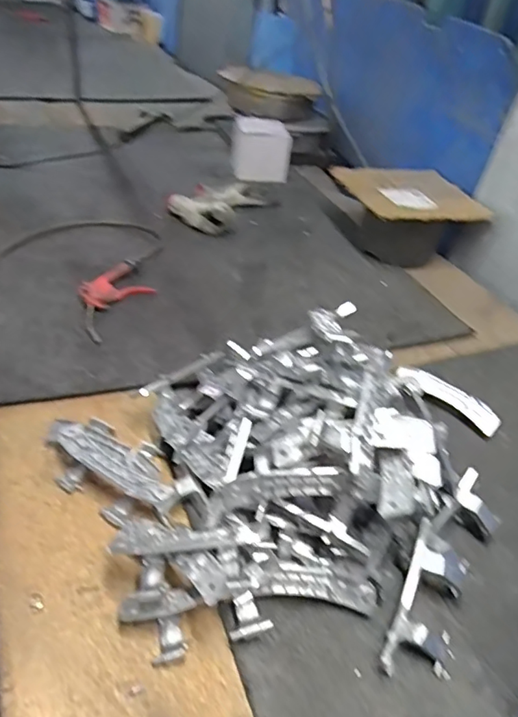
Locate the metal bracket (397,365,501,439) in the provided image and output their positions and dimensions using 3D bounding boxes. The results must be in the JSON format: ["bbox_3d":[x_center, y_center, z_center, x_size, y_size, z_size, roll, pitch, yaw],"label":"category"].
[{"bbox_3d":[0.278,0.059,0.765,0.153,0.031,0.041,28,44,24],"label":"metal bracket"}]

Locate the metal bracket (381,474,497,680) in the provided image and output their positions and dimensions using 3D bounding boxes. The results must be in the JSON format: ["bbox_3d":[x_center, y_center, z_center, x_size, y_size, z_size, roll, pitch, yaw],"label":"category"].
[{"bbox_3d":[0.198,0.222,0.549,0.073,0.053,0.243,26,43,21],"label":"metal bracket"}]

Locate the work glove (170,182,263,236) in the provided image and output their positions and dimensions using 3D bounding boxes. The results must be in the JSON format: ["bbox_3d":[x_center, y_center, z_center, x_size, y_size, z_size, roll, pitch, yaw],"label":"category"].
[{"bbox_3d":[-0.103,-0.358,1.193,0.162,0.036,0.211,20,41,15],"label":"work glove"}]

